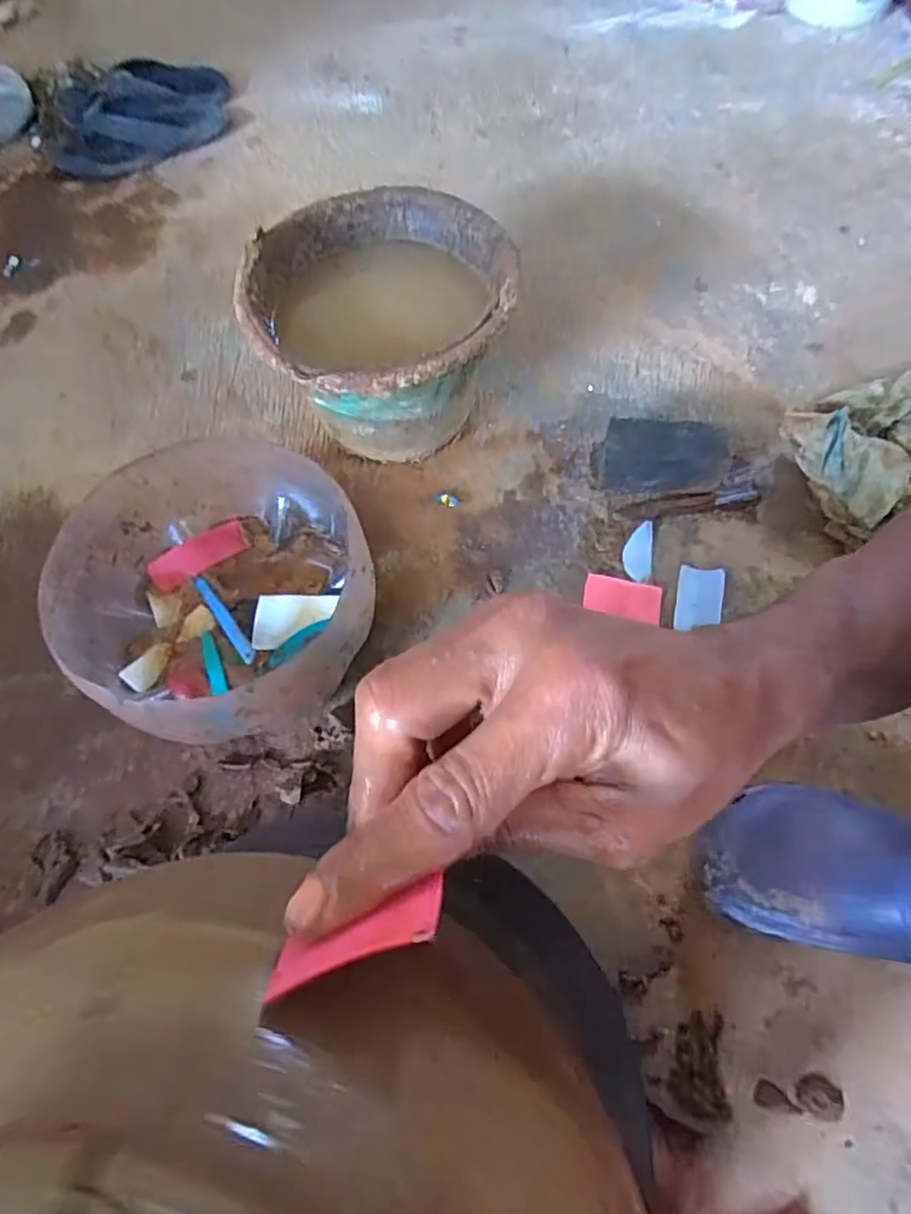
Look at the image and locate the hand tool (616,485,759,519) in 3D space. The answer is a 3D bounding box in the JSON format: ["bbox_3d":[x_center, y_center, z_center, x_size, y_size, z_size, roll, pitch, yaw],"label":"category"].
[{"bbox_3d":[0.241,-0.107,0.646,0.145,0.014,0.026,-10,63,-3],"label":"hand tool"}]

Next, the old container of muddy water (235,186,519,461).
[{"bbox_3d":[-0.067,-0.262,0.642,0.239,0.169,0.253,8,63,6],"label":"old container of muddy water"}]

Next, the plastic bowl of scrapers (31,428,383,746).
[{"bbox_3d":[-0.196,-0.006,0.544,0.241,0.128,0.248,-1,63,2],"label":"plastic bowl of scrapers"}]

